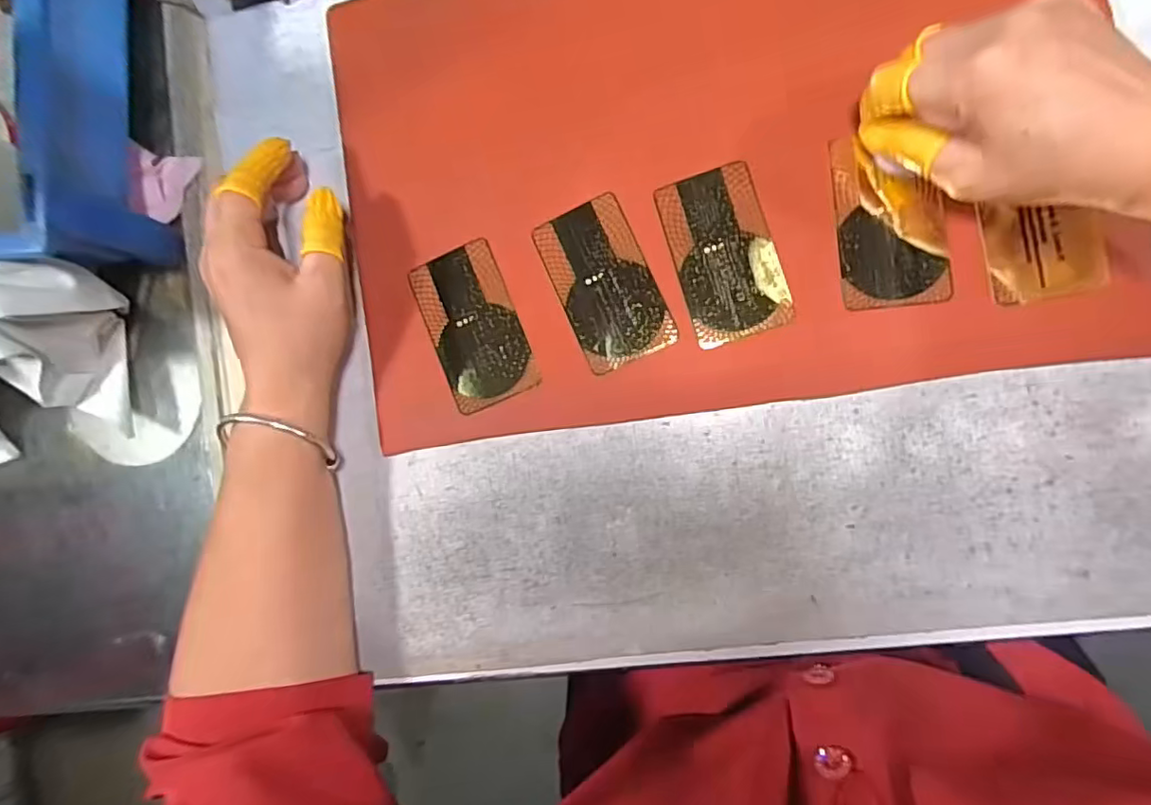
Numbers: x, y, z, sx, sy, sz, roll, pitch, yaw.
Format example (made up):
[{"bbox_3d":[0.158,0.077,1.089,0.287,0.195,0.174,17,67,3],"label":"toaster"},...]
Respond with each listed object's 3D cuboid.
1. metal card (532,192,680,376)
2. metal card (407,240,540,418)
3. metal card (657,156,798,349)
[{"bbox_3d":[0.015,-0.061,0.305,0.047,0.004,0.085,-24,84,8],"label":"metal card"},{"bbox_3d":[-0.054,-0.041,0.316,0.048,0.004,0.085,-21,85,8],"label":"metal card"},{"bbox_3d":[0.075,-0.074,0.296,0.049,0.004,0.086,-17,85,8],"label":"metal card"}]

